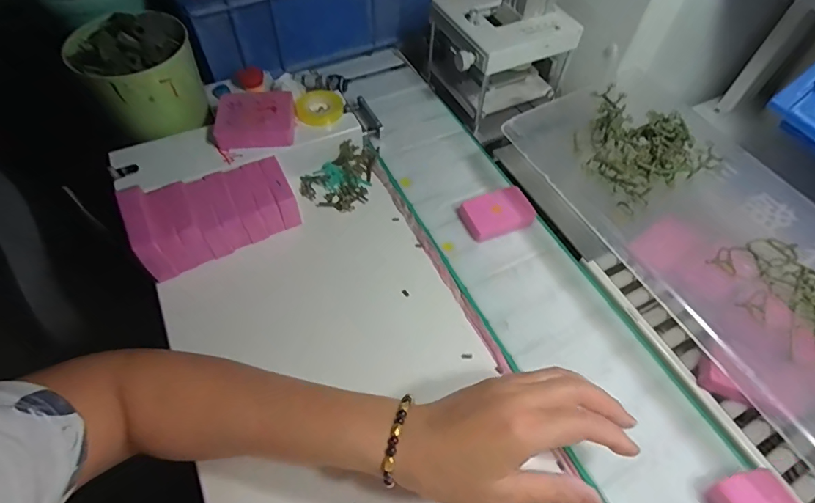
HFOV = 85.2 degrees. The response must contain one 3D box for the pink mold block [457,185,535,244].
[{"bbox_3d":[0.095,-0.040,0.464,0.072,0.017,0.045,-17,59,-10],"label":"pink mold block"}]

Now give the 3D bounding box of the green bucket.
[{"bbox_3d":[-0.272,-0.182,0.466,0.103,0.116,0.097,0,58,0],"label":"green bucket"}]

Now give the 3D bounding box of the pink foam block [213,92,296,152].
[{"bbox_3d":[-0.159,-0.139,0.466,0.078,0.013,0.063,-5,79,-9],"label":"pink foam block"}]

